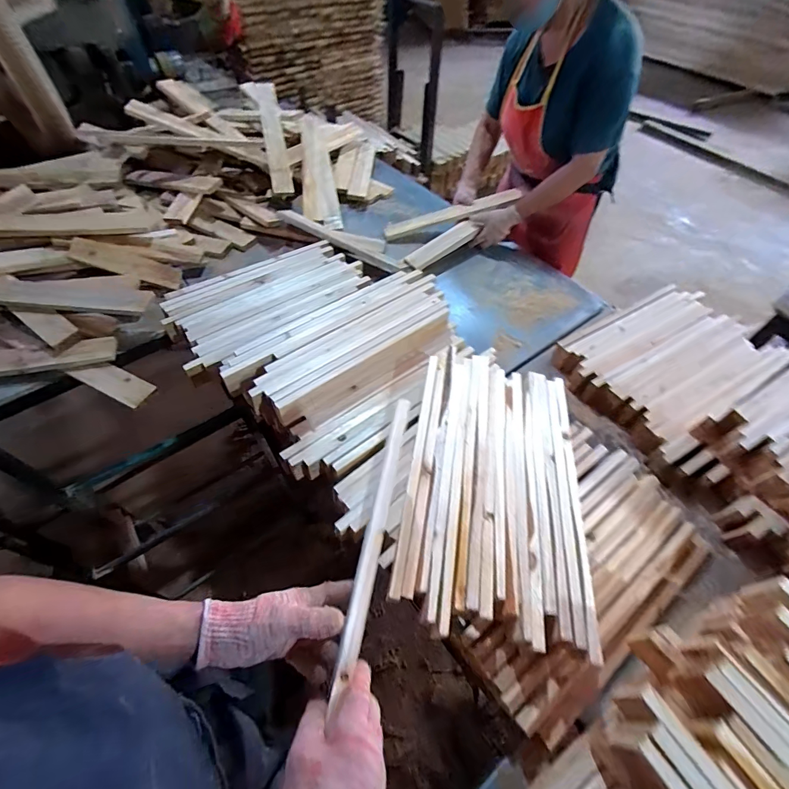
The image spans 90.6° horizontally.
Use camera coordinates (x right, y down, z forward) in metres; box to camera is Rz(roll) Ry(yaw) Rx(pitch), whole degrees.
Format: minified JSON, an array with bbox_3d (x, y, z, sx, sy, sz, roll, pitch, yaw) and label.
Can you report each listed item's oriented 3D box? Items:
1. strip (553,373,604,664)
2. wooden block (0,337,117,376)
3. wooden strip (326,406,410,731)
[{"bbox_3d":[0.315,0.171,0.695,0.027,0.029,0.505,8,55,4],"label":"strip"},{"bbox_3d":[-0.940,-0.075,0.938,0.513,0.021,0.083,-8,55,-3],"label":"wooden block"},{"bbox_3d":[-0.023,0.167,0.498,0.017,0.025,0.360,11,62,5],"label":"wooden strip"}]

